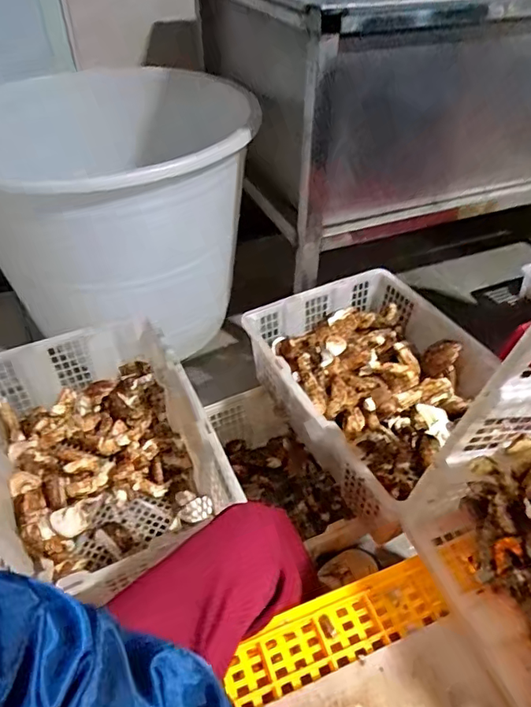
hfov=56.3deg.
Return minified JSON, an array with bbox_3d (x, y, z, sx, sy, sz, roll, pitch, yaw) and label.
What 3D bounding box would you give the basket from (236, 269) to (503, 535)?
[{"bbox_3d":[0.214,0.059,0.929,0.354,0.138,0.454,-19,48,-20],"label":"basket"}]

